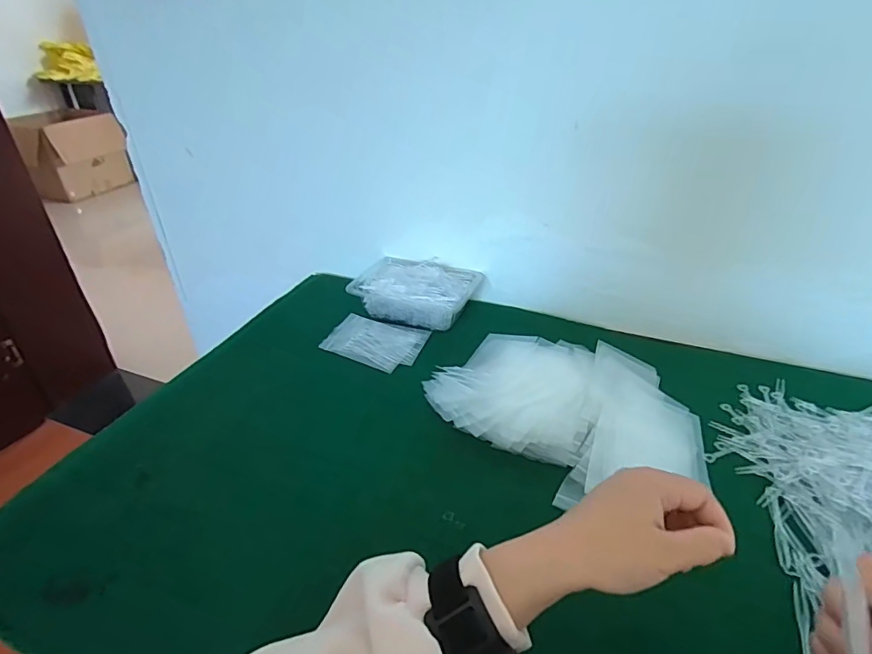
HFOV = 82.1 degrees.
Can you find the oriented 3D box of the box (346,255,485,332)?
[{"bbox_3d":[-0.029,-0.056,0.768,0.179,0.049,0.121,14,36,21],"label":"box"}]

